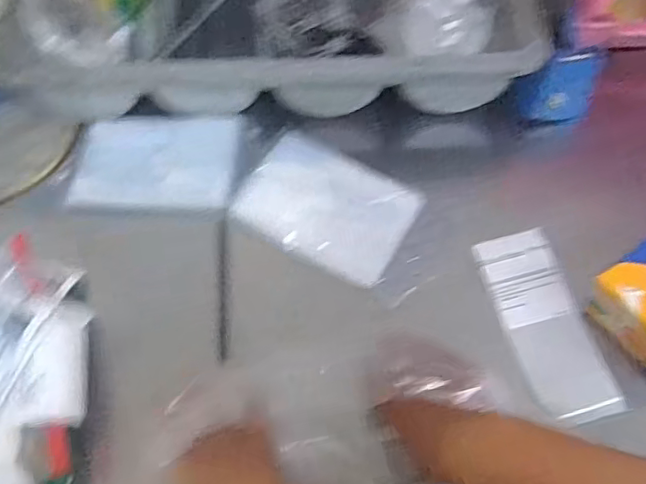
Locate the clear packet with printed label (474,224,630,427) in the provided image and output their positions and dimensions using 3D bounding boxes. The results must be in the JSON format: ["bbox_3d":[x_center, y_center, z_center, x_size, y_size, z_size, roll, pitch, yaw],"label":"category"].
[{"bbox_3d":[0.184,0.068,0.507,0.061,0.007,0.161,-22,71,9],"label":"clear packet with printed label"}]

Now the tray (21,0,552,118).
[{"bbox_3d":[-0.046,-0.244,0.615,0.484,0.098,0.263,2,62,4],"label":"tray"}]

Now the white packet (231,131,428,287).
[{"bbox_3d":[0.003,-0.033,0.561,0.153,0.014,0.106,27,67,16],"label":"white packet"}]

